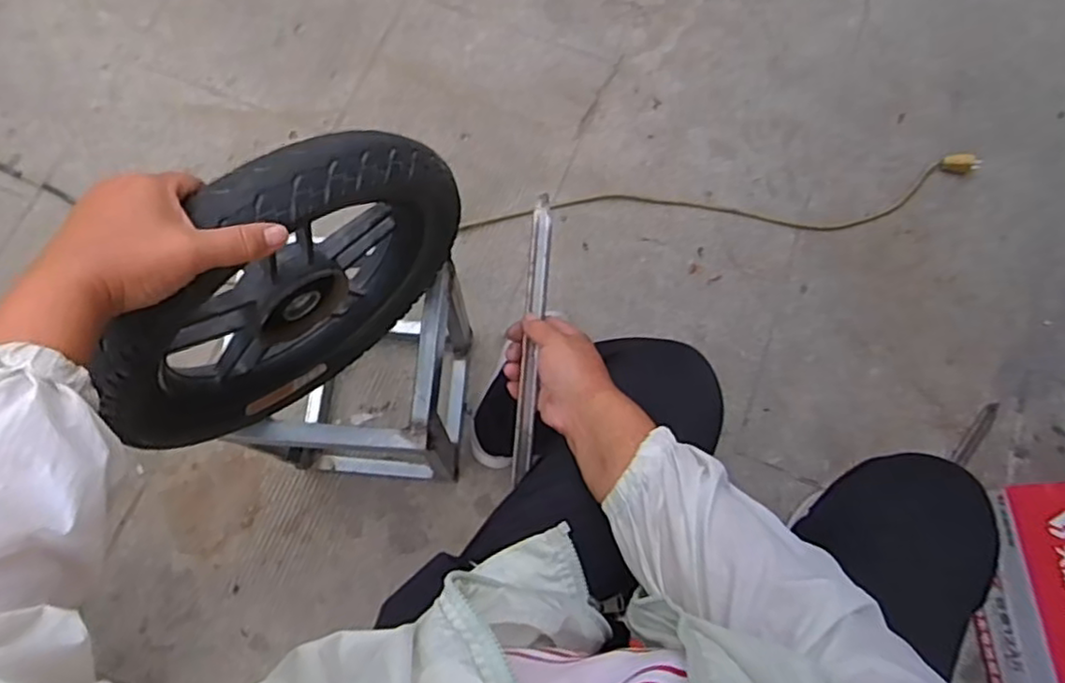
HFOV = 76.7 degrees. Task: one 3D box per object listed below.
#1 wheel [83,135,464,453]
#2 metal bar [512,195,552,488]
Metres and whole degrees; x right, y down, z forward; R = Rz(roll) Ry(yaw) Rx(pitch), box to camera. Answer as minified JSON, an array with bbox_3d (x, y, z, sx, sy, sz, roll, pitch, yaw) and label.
[{"bbox_3d":[-0.200,-0.041,0.579,0.312,0.325,0.070,-41,78,-12],"label":"wheel"},{"bbox_3d":[0.001,-0.001,0.625,0.019,0.017,0.263,4,94,0],"label":"metal bar"}]

